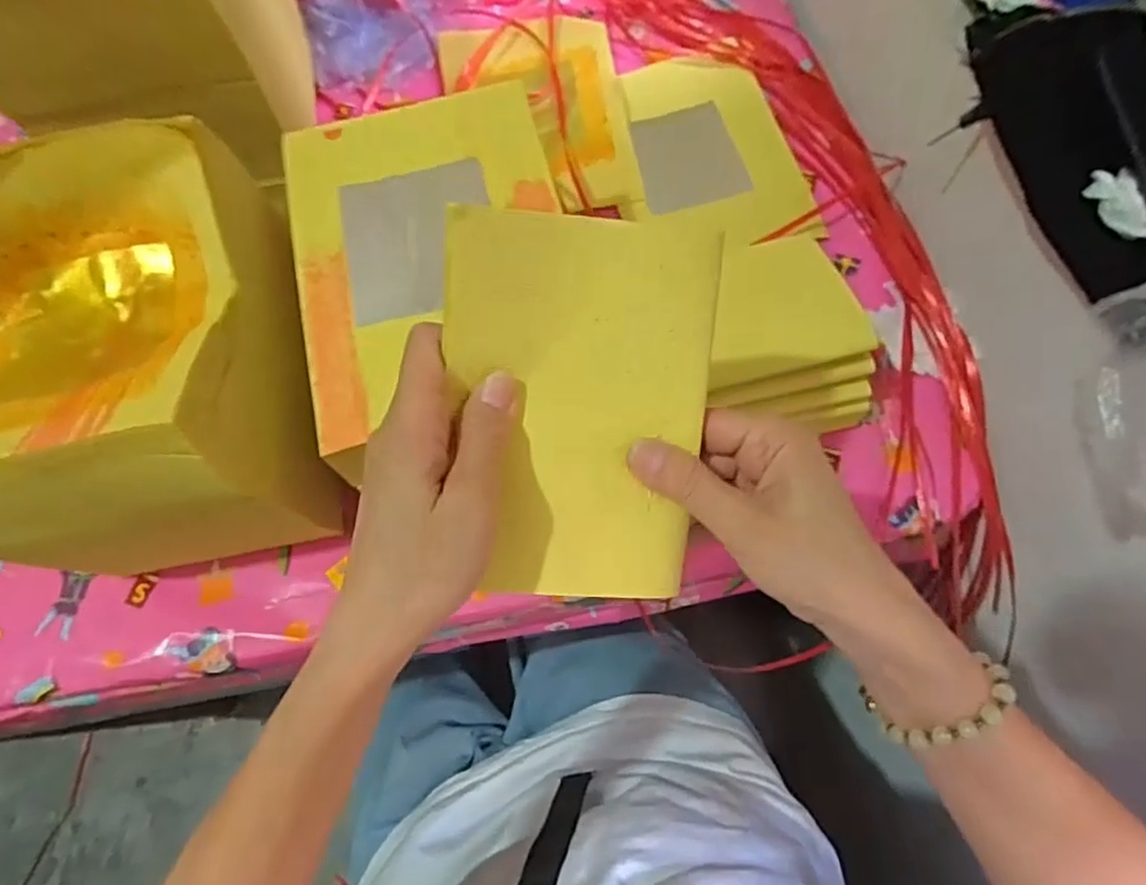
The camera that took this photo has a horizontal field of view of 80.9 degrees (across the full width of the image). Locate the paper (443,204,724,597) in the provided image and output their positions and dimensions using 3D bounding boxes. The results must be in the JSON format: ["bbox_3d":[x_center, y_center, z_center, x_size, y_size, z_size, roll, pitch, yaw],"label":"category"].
[{"bbox_3d":[0.003,-0.012,0.281,0.108,0.014,0.154,1,99,-10],"label":"paper"}]

